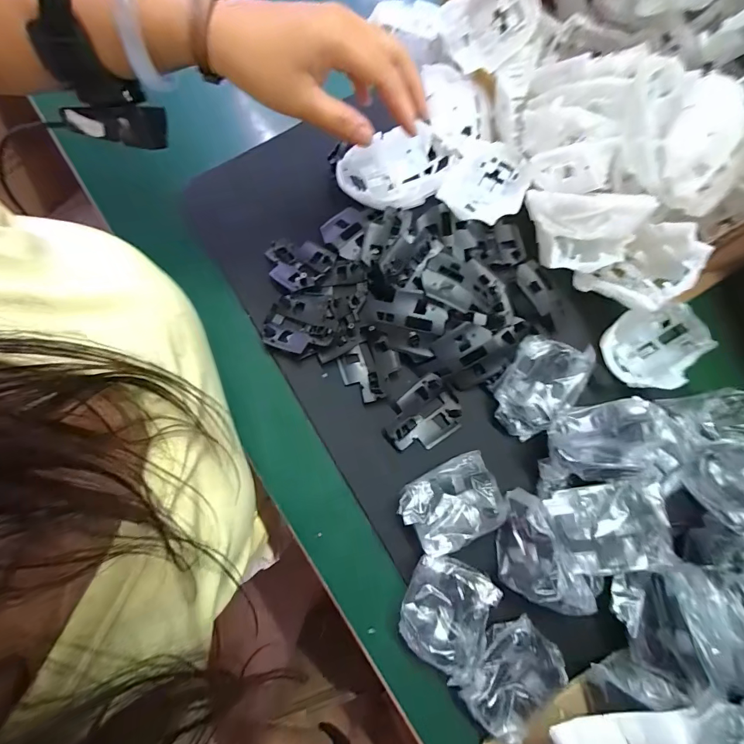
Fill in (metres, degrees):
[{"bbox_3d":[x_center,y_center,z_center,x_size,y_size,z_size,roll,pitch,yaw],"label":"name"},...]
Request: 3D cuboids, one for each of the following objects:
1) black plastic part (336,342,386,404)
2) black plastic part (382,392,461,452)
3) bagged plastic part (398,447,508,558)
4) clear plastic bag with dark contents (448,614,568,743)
[{"bbox_3d":[-0.010,0.003,0.343,0.032,0.015,0.054,-19,76,-4],"label":"black plastic part"},{"bbox_3d":[0.046,0.048,0.331,0.064,0.013,0.032,-32,78,-7],"label":"black plastic part"},{"bbox_3d":[0.062,0.103,0.300,0.073,0.017,0.059,-27,77,-6],"label":"bagged plastic part"},{"bbox_3d":[0.100,0.218,0.275,0.073,0.022,0.054,-43,79,-10],"label":"clear plastic bag with dark contents"}]

